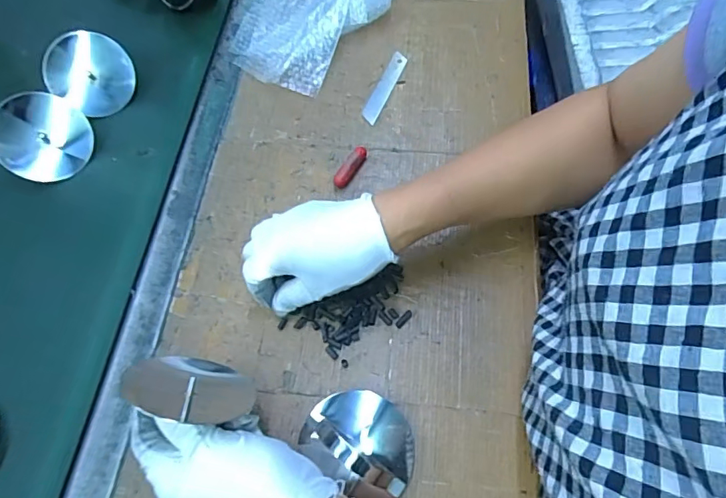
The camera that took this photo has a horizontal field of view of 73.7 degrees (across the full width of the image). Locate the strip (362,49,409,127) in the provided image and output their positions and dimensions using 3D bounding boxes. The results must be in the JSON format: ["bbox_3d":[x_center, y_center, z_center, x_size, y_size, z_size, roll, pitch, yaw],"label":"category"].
[{"bbox_3d":[0.024,-0.176,0.524,0.019,0.004,0.102,20,66,13],"label":"strip"}]

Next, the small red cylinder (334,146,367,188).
[{"bbox_3d":[-0.012,-0.081,0.474,0.016,0.012,0.047,24,67,15],"label":"small red cylinder"}]

